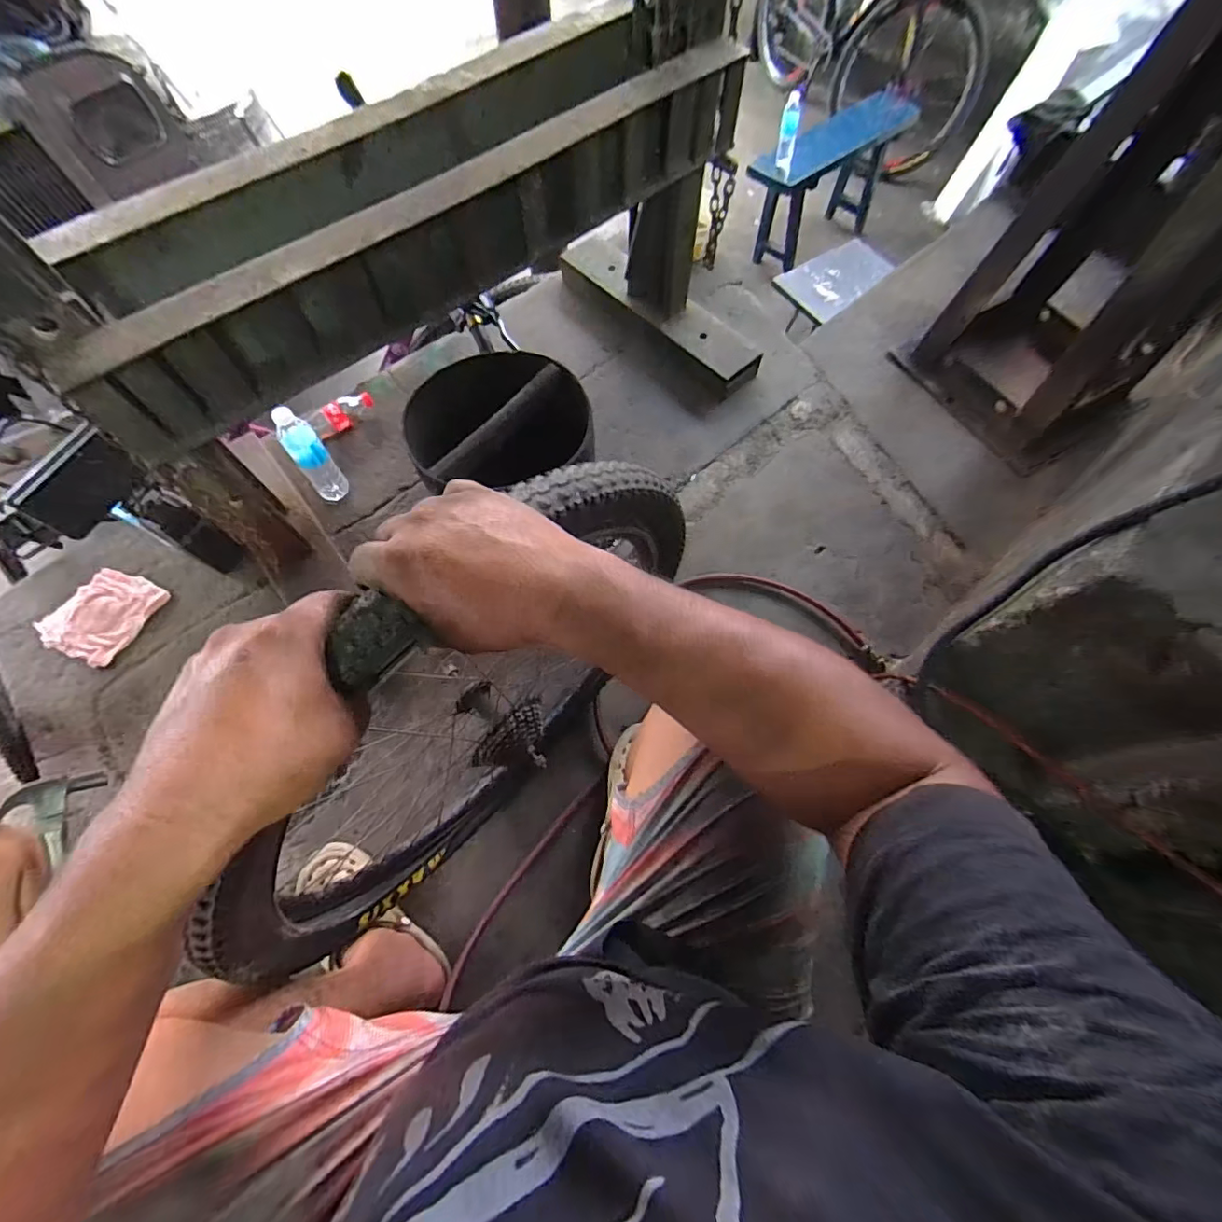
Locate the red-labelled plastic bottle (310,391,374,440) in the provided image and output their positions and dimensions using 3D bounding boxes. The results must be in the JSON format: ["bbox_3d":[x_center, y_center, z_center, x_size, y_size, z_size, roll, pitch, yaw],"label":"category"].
[{"bbox_3d":[-0.593,-0.439,1.182,0.047,0.054,0.148,42,73,15],"label":"red-labelled plastic bottle"}]

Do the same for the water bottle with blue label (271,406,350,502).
[{"bbox_3d":[-0.581,-0.296,1.039,0.067,0.203,0.054,-38,73,-15],"label":"water bottle with blue label"}]

